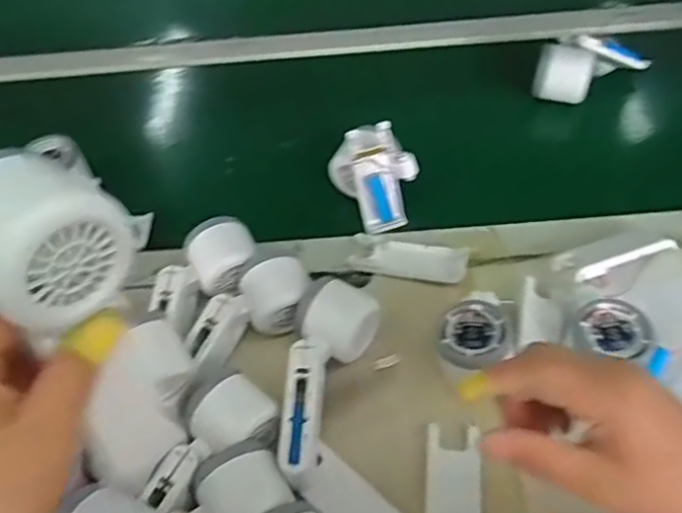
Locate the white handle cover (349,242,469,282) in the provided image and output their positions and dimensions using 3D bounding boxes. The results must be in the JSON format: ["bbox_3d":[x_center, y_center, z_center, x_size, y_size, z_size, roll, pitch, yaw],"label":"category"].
[{"bbox_3d":[0.064,0.003,0.569,0.105,0.012,0.034,8,54,11],"label":"white handle cover"}]

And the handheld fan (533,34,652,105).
[{"bbox_3d":[0.289,-0.223,0.701,0.131,0.056,0.058,-19,54,-9],"label":"handheld fan"}]

